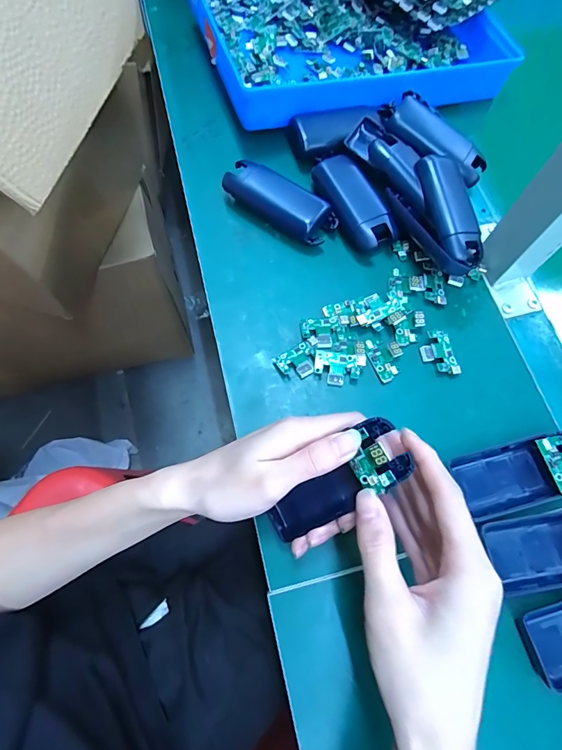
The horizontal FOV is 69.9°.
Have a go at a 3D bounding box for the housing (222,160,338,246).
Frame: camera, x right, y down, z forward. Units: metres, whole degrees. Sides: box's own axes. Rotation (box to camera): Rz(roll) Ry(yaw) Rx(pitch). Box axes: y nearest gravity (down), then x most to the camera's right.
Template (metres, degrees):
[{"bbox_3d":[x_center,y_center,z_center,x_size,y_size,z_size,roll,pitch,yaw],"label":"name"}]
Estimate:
[{"bbox_3d":[-0.001,-0.162,0.378,0.109,0.026,0.038,35,72,11],"label":"housing"}]

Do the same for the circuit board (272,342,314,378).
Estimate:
[{"bbox_3d":[0.014,-0.010,0.333,0.032,0.007,0.026,-27,73,-12],"label":"circuit board"}]

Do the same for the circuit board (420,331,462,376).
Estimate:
[{"bbox_3d":[0.132,-0.017,0.334,0.025,0.010,0.039,-14,70,-7],"label":"circuit board"}]

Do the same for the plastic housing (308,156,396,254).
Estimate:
[{"bbox_3d":[0.068,-0.161,0.372,0.048,0.022,0.100,-22,72,-10],"label":"plastic housing"}]

